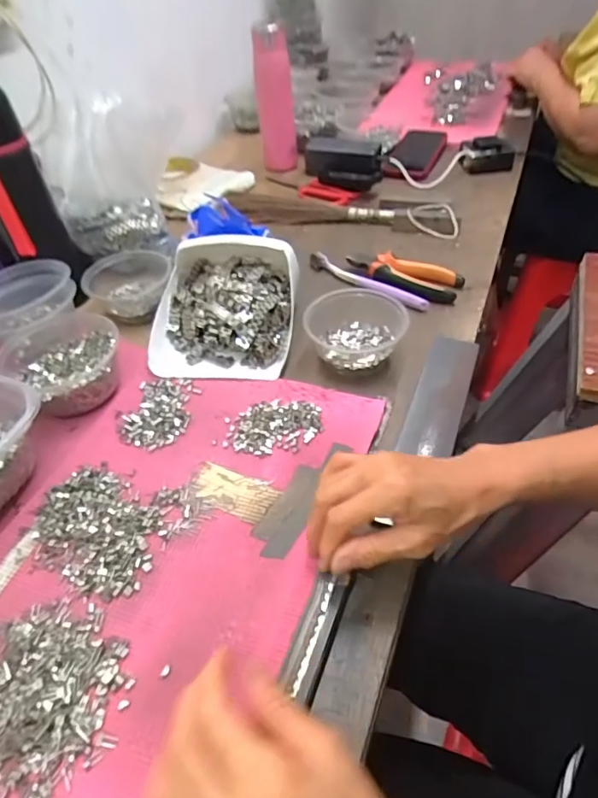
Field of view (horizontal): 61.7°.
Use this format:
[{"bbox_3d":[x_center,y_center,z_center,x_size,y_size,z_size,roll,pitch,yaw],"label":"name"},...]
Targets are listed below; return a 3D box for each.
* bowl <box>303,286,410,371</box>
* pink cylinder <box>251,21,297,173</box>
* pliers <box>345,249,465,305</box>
[{"bbox_3d":[0.058,-0.077,0.543,0.111,0.044,0.093,5,48,7],"label":"bowl"},{"bbox_3d":[-0.038,-0.506,0.860,0.065,0.203,0.070,-6,47,-3],"label":"pink cylinder"},{"bbox_3d":[0.130,-0.155,0.636,0.147,0.023,0.062,15,50,16],"label":"pliers"}]

